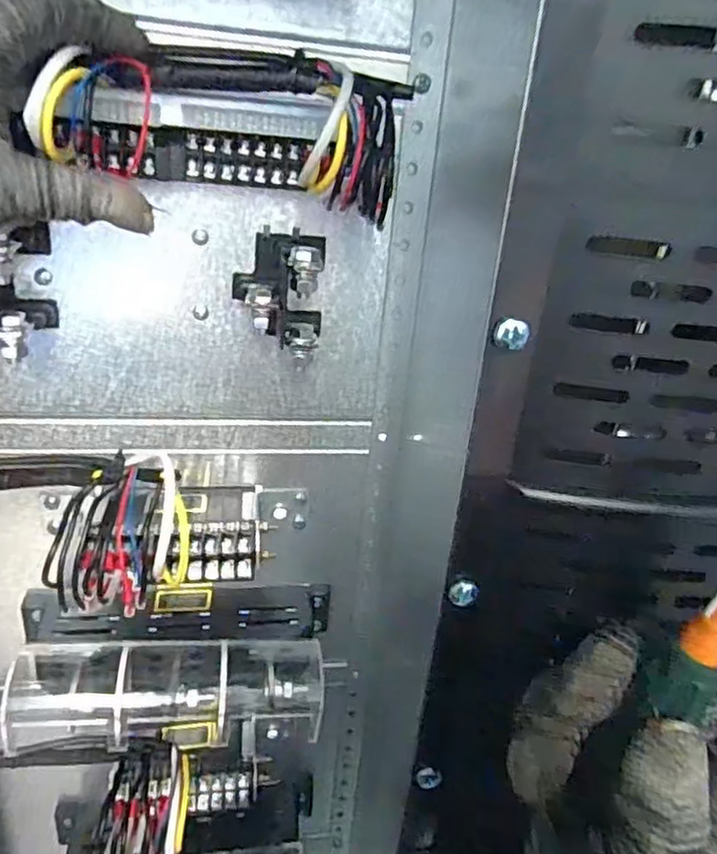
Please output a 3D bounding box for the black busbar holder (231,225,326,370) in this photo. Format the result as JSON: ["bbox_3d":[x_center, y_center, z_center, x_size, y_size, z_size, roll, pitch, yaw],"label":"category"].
[{"bbox_3d":[-0.042,-0.071,0.343,0.048,0.060,0.045,2,24,-9],"label":"black busbar holder"}]

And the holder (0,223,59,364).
[{"bbox_3d":[-0.176,-0.066,0.315,0.028,0.056,0.049,6,23,-1],"label":"holder"}]

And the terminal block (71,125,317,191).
[{"bbox_3d":[-0.080,-0.134,0.316,0.110,0.024,0.013,-1,24,-12],"label":"terminal block"}]

